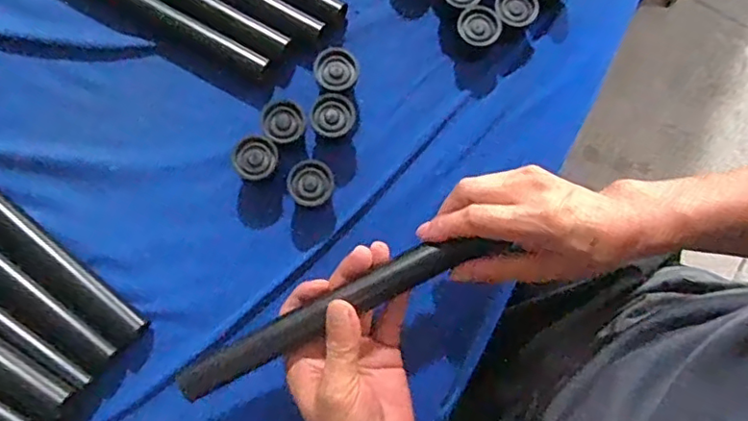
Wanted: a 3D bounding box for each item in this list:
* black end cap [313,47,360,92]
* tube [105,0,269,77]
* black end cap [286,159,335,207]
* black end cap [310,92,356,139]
[{"bbox_3d":[-0.030,-0.111,0.474,0.035,0.034,0.034,0,79,0],"label":"black end cap"},{"bbox_3d":[-0.186,-0.168,0.481,0.216,0.018,0.020,27,80,5],"label":"tube"},{"bbox_3d":[-0.049,-0.019,0.457,0.035,0.030,0.036,0,79,0],"label":"black end cap"},{"bbox_3d":[-0.032,-0.072,0.461,0.034,0.031,0.035,0,79,0],"label":"black end cap"}]

